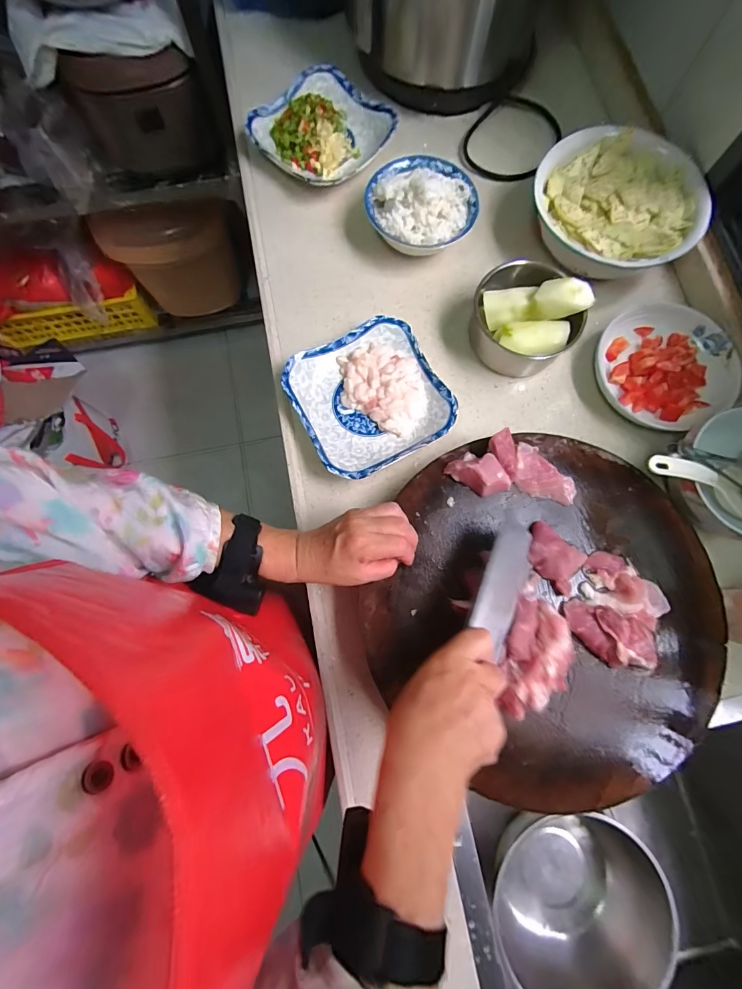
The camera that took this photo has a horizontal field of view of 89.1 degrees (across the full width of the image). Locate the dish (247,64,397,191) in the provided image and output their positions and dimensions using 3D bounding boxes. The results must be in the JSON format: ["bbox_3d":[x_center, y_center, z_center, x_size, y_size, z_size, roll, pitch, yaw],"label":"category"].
[{"bbox_3d":[-0.073,-0.547,0.566,0.180,0.037,0.176,0,77,0],"label":"dish"}]

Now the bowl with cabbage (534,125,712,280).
[{"bbox_3d":[0.331,-0.391,0.520,0.212,0.065,0.197,0,77,0],"label":"bowl with cabbage"}]

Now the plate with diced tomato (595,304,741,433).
[{"bbox_3d":[0.390,-0.168,0.498,0.165,0.028,0.162,-26,79,-6],"label":"plate with diced tomato"}]

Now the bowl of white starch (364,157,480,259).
[{"bbox_3d":[0.069,-0.396,0.514,0.144,0.073,0.131,0,77,0],"label":"bowl of white starch"}]

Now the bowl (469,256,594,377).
[{"bbox_3d":[0.197,-0.224,0.483,0.129,0.078,0.114,13,78,3],"label":"bowl"}]

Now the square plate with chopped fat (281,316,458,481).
[{"bbox_3d":[-0.003,-0.120,0.477,0.173,0.037,0.176,-28,79,-6],"label":"square plate with chopped fat"}]

